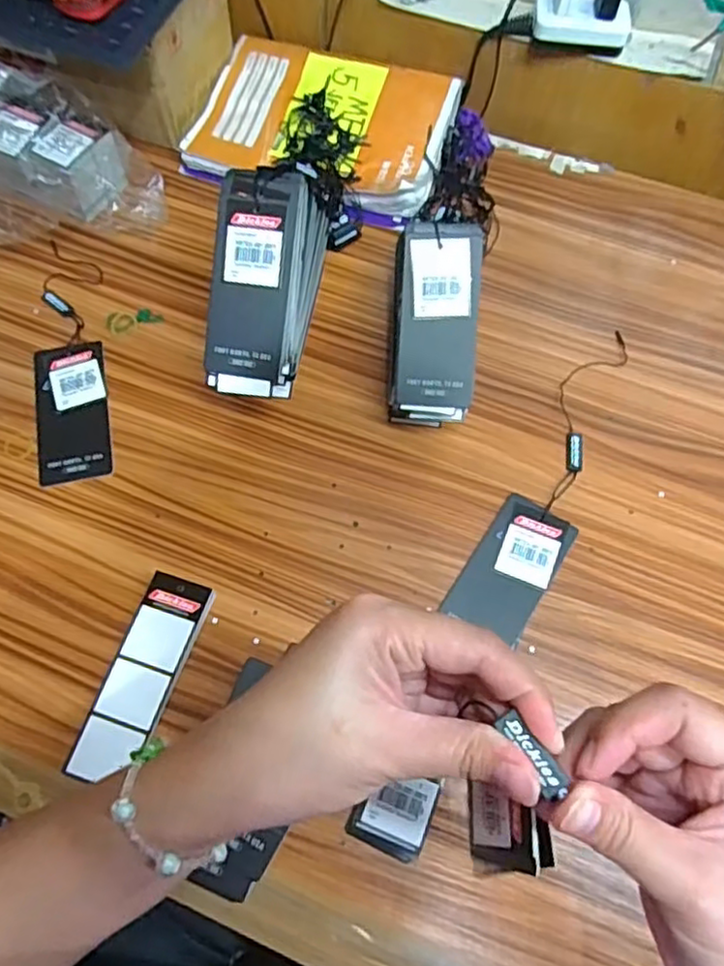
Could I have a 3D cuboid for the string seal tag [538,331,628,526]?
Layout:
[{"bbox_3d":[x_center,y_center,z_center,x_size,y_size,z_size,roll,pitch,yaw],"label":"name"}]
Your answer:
[{"bbox_3d":[0.149,-0.047,0.463,0.034,0.007,0.162,25,69,10],"label":"string seal tag"}]

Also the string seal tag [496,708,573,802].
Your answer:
[{"bbox_3d":[0.054,0.085,0.210,0.009,0.005,0.027,-36,69,-14],"label":"string seal tag"}]

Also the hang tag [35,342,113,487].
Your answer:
[{"bbox_3d":[-0.203,-0.050,0.466,0.049,0.005,0.106,-11,70,-4],"label":"hang tag"}]

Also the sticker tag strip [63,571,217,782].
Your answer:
[{"bbox_3d":[-0.127,0.113,0.389,0.037,0.018,0.117,18,68,7],"label":"sticker tag strip"}]

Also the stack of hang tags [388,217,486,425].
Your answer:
[{"bbox_3d":[0.048,-0.104,0.441,0.055,0.037,0.128,4,97,2],"label":"stack of hang tags"}]

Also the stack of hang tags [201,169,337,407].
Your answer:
[{"bbox_3d":[-0.065,-0.132,0.446,0.056,0.107,0.151,10,67,4],"label":"stack of hang tags"}]

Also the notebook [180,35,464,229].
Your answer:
[{"bbox_3d":[-0.031,-0.299,0.558,0.204,0.026,0.148,20,68,8],"label":"notebook"}]

